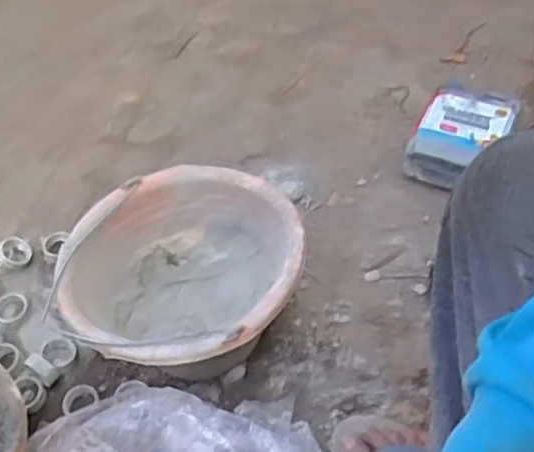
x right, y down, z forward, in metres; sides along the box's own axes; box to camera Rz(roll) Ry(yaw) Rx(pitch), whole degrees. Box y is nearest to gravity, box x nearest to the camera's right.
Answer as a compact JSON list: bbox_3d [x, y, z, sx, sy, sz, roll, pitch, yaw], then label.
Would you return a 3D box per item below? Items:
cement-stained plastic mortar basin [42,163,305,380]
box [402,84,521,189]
[{"bbox_3d":[-0.091,0.080,0.852,0.250,0.171,0.240,-2,54,2],"label":"cement-stained plastic mortar basin"},{"bbox_3d":[0.276,-0.123,1.036,0.121,0.078,0.154,20,58,19],"label":"box"}]

